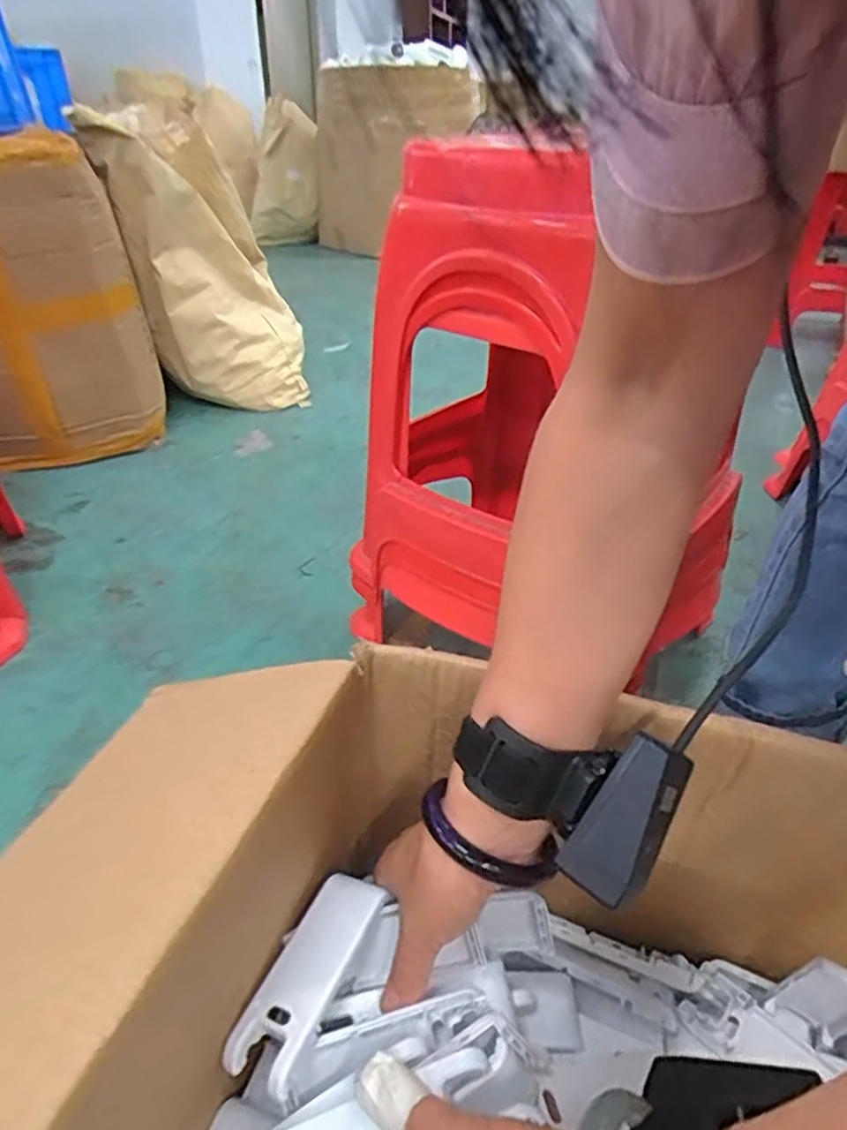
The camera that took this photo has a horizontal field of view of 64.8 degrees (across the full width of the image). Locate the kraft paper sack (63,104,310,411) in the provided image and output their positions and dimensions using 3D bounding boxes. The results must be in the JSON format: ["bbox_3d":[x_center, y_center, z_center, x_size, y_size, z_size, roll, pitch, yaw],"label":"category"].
[{"bbox_3d":[-0.419,-0.579,1.324,0.332,0.539,0.255,-9,36,-14],"label":"kraft paper sack"}]

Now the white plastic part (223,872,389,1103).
[{"bbox_3d":[-0.058,0.208,0.344,0.039,0.013,0.102,15,41,21],"label":"white plastic part"}]

